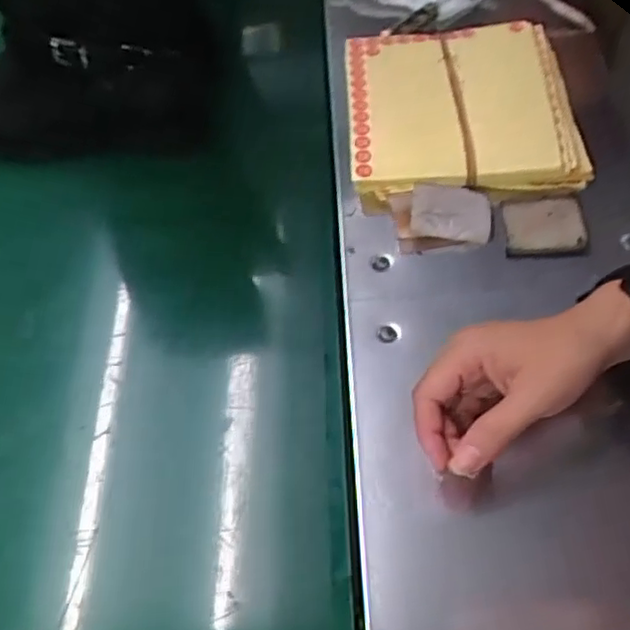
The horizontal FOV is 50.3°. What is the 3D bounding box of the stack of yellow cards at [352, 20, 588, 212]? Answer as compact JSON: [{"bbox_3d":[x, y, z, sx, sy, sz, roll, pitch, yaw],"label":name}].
[{"bbox_3d":[0.121,-0.176,0.565,0.183,0.032,0.173,-3,58,2],"label":"stack of yellow cards"}]

